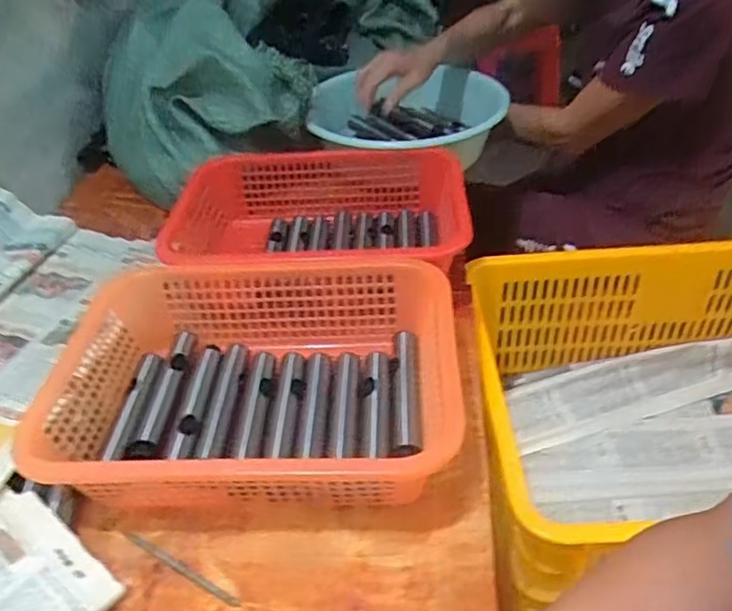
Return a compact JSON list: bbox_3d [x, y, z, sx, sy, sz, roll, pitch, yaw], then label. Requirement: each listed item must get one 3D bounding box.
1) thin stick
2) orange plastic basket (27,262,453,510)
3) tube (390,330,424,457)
[{"bbox_3d":[-0.141,0.199,0.467,0.113,0.005,0.007,18,43,26],"label":"thin stick"},{"bbox_3d":[-0.096,0.074,0.548,0.341,0.103,0.248,-1,38,4],"label":"orange plastic basket"},{"bbox_3d":[0.035,0.072,0.561,0.026,0.029,0.147,-2,38,3],"label":"tube"}]

